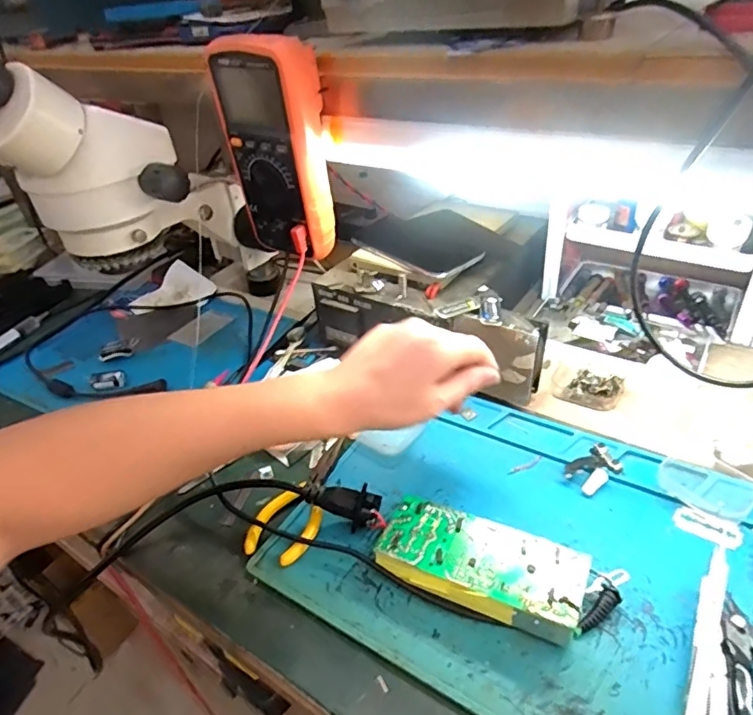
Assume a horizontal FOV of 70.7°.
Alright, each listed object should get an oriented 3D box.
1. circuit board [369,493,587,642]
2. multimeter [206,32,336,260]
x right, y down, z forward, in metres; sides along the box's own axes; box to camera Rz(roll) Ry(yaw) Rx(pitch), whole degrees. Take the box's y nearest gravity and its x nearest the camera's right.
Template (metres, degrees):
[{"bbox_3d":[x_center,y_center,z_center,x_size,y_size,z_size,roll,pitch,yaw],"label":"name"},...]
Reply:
[{"bbox_3d":[0.070,0.141,0.362,0.132,0.028,0.059,12,41,25],"label":"circuit board"},{"bbox_3d":[-0.087,-0.177,0.465,0.090,0.174,0.050,22,45,34],"label":"multimeter"}]

